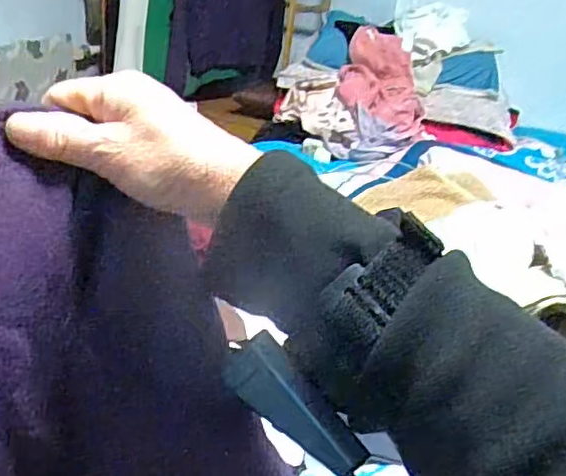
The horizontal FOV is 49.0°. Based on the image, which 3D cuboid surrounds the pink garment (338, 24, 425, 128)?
[{"bbox_3d":[0.286,-0.458,1.809,0.244,0.202,0.387,7,27,-1],"label":"pink garment"}]

